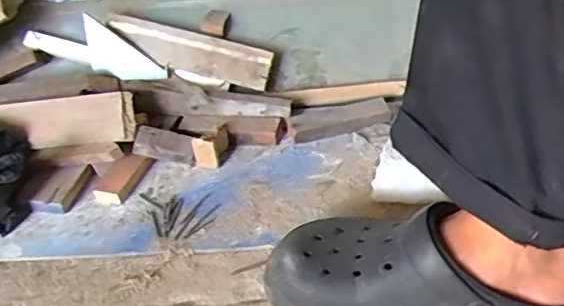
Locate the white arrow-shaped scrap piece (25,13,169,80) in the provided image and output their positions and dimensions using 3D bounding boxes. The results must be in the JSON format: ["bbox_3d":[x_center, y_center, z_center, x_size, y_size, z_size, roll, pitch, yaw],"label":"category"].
[{"bbox_3d":[-0.234,-0.136,0.750,0.178,0.061,0.008,19,24,0],"label":"white arrow-shaped scrap piece"}]

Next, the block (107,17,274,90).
[{"bbox_3d":[-0.115,-0.131,0.757,0.206,0.053,0.020,16,3,-1],"label":"block"}]

